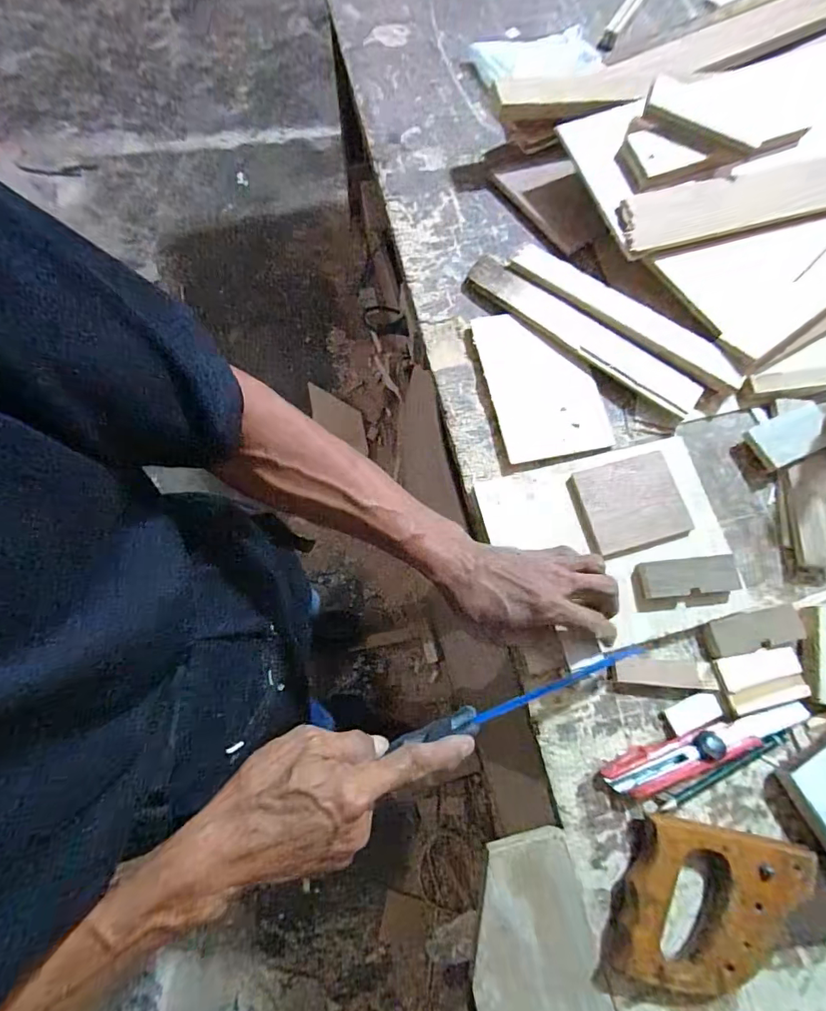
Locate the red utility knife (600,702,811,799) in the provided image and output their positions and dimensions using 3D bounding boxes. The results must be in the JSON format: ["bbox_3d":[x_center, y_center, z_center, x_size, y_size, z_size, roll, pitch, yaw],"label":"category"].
[{"bbox_3d":[0.248,0.203,0.390,0.183,0.018,0.030,-14,76,-5],"label":"red utility knife"}]

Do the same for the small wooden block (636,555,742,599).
[{"bbox_3d":[0.238,0.063,0.409,0.082,0.014,0.031,-4,75,-3],"label":"small wooden block"}]

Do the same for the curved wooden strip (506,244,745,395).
[{"bbox_3d":[0.219,-0.198,0.485,0.257,0.014,0.043,36,77,8],"label":"curved wooden strip"}]

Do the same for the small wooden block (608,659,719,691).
[{"bbox_3d":[0.216,0.145,0.403,0.089,0.014,0.021,5,75,0],"label":"small wooden block"}]

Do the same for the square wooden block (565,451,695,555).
[{"bbox_3d":[0.196,-0.002,0.426,0.094,0.018,0.078,-15,76,-5],"label":"square wooden block"}]

